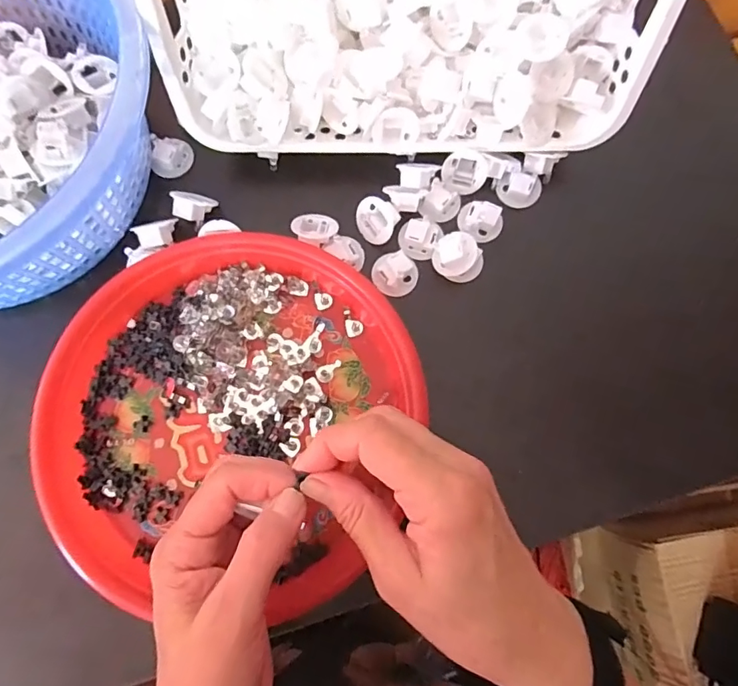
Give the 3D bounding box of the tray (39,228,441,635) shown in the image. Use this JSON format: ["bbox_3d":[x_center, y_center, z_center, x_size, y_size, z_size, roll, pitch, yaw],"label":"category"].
[{"bbox_3d":[-0.085,0.043,0.320,0.231,0.028,0.236,0,77,-1],"label":"tray"}]

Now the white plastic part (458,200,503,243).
[{"bbox_3d":[0.082,-0.091,0.362,0.029,0.016,0.030,-11,77,-3],"label":"white plastic part"}]

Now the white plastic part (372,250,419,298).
[{"bbox_3d":[0.019,-0.050,0.351,0.032,0.017,0.028,-10,77,-3],"label":"white plastic part"}]

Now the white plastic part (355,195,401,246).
[{"bbox_3d":[0.008,-0.090,0.360,0.031,0.031,0.017,36,36,17],"label":"white plastic part"}]

